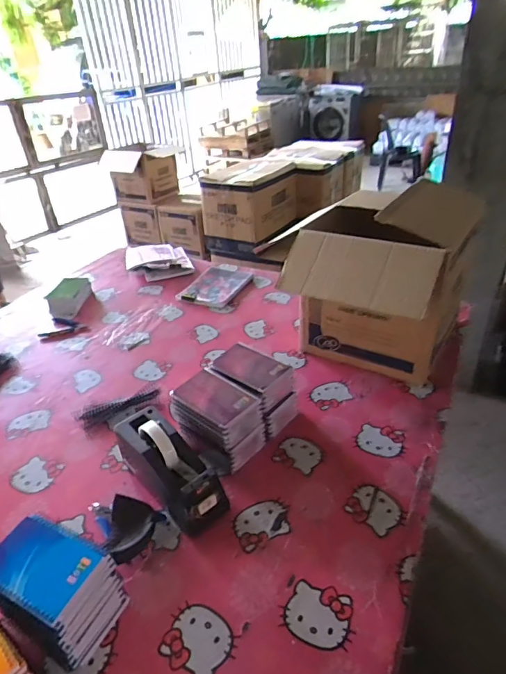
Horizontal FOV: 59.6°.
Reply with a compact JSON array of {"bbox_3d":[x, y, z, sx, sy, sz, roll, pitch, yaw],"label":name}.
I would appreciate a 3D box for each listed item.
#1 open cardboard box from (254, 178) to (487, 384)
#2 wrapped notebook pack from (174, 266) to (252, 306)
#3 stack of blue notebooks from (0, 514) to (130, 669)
[{"bbox_3d":[0.243,-0.075,0.901,0.275,0.320,0.306,21,40,30],"label":"open cardboard box"},{"bbox_3d":[-0.110,-0.158,1.330,0.161,0.025,0.222,14,37,23],"label":"wrapped notebook pack"},{"bbox_3d":[-0.247,0.311,0.546,0.140,0.108,0.097,14,37,23],"label":"stack of blue notebooks"}]

